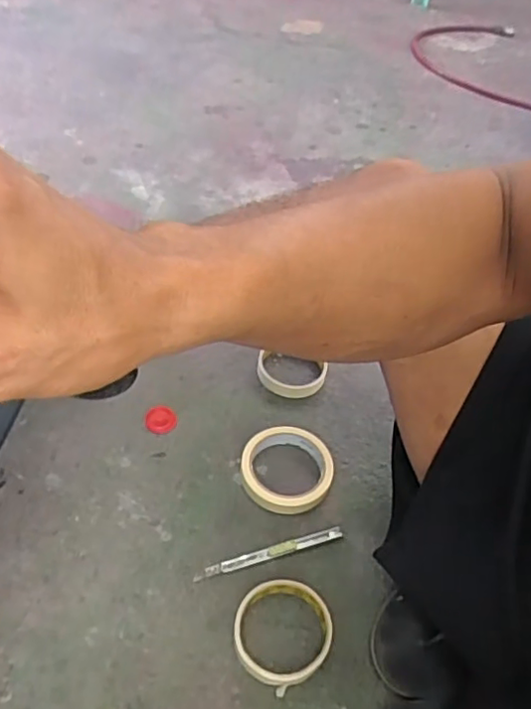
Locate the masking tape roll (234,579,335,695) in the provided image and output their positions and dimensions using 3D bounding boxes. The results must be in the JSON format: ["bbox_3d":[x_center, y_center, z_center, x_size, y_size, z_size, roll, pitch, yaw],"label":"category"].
[{"bbox_3d":[0.015,0.246,0.529,0.084,0.020,0.088,3,47,-3],"label":"masking tape roll"}]

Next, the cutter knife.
[{"bbox_3d":[0.005,0.196,0.592,0.153,0.004,0.013,-12,50,-16],"label":"cutter knife"}]

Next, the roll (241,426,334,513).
[{"bbox_3d":[0.024,0.123,0.650,0.097,0.023,0.097,3,47,-3],"label":"roll"}]

